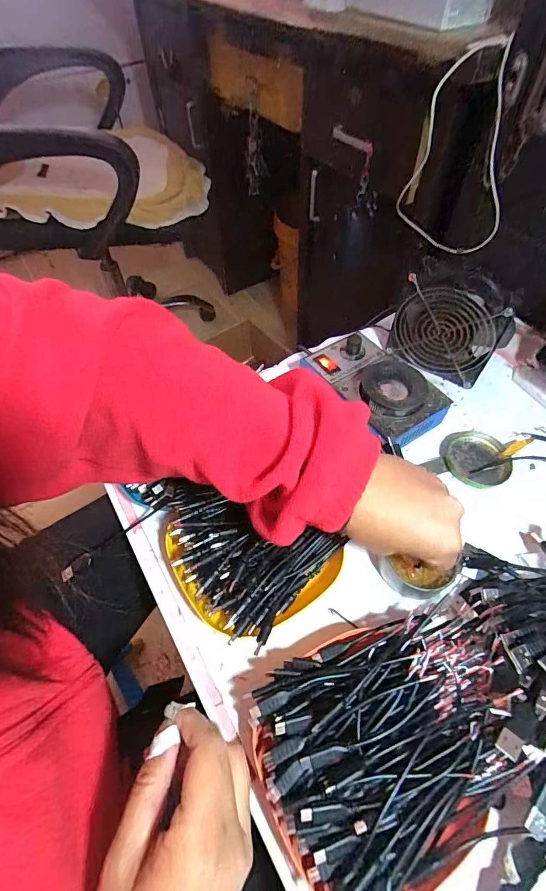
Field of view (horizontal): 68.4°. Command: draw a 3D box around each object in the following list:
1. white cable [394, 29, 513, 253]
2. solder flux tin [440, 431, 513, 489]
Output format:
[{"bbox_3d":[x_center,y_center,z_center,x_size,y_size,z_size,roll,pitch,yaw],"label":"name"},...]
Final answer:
[{"bbox_3d":[0.244,-0.370,0.516,0.135,0.214,0.061,12,57,10],"label":"white cable"},{"bbox_3d":[0.219,0.014,0.437,0.067,0.011,0.066,-1,55,1],"label":"solder flux tin"}]

